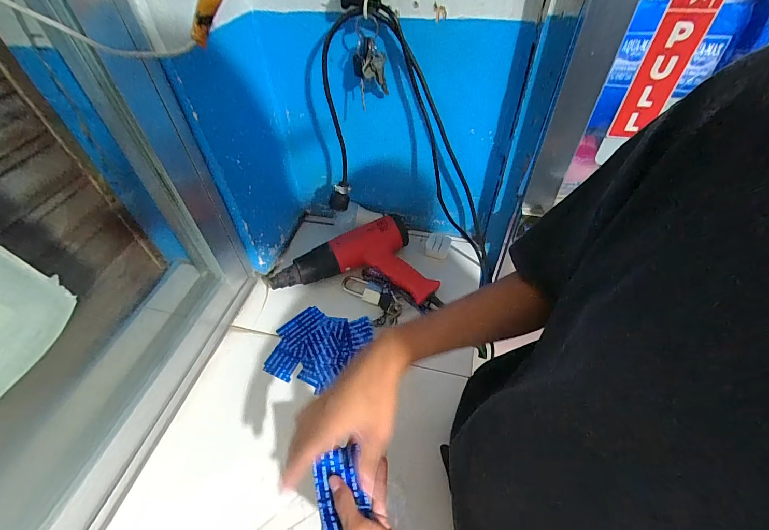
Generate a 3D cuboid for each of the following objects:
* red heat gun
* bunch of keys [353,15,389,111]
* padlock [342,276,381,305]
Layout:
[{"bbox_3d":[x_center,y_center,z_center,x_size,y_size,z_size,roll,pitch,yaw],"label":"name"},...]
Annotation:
[{"bbox_3d":[-0.045,-0.023,0.651,0.298,0.071,0.168,5,49,7],"label":"red heat gun"},{"bbox_3d":[-0.021,-0.296,0.514,0.049,0.119,0.049,-5,49,-2],"label":"bunch of keys"},{"bbox_3d":[-0.044,0.047,0.637,0.079,0.027,0.041,11,50,11],"label":"padlock"}]

